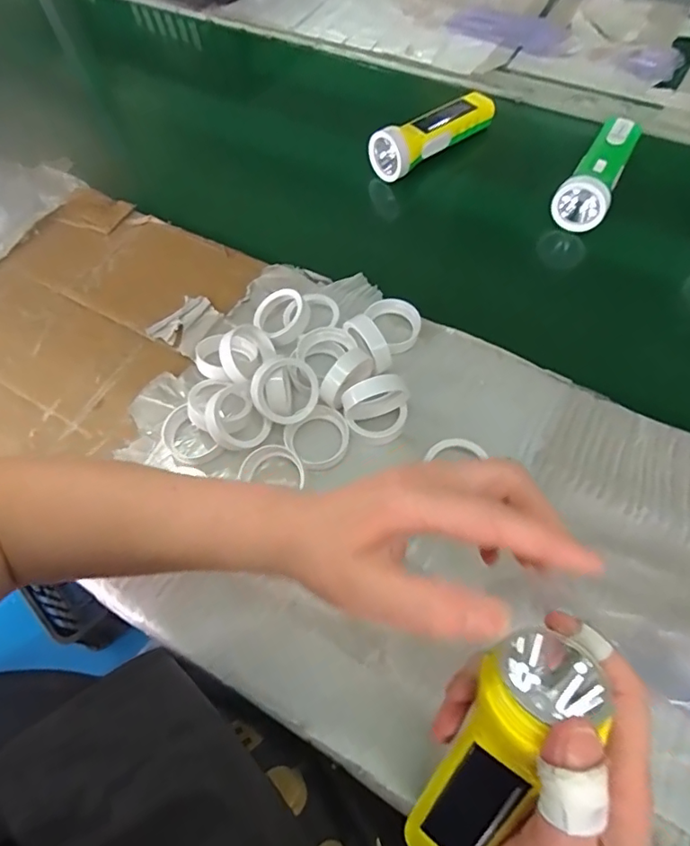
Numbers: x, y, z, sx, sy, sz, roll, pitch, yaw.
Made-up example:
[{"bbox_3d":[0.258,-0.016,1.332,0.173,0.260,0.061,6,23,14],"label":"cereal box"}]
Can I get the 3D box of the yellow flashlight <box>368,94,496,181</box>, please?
[{"bbox_3d":[0.104,-0.347,0.611,0.170,0.054,0.055,-38,66,-17],"label":"yellow flashlight"}]

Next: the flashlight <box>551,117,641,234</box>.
[{"bbox_3d":[0.278,-0.275,0.562,0.050,0.043,0.170,26,65,16],"label":"flashlight"}]

